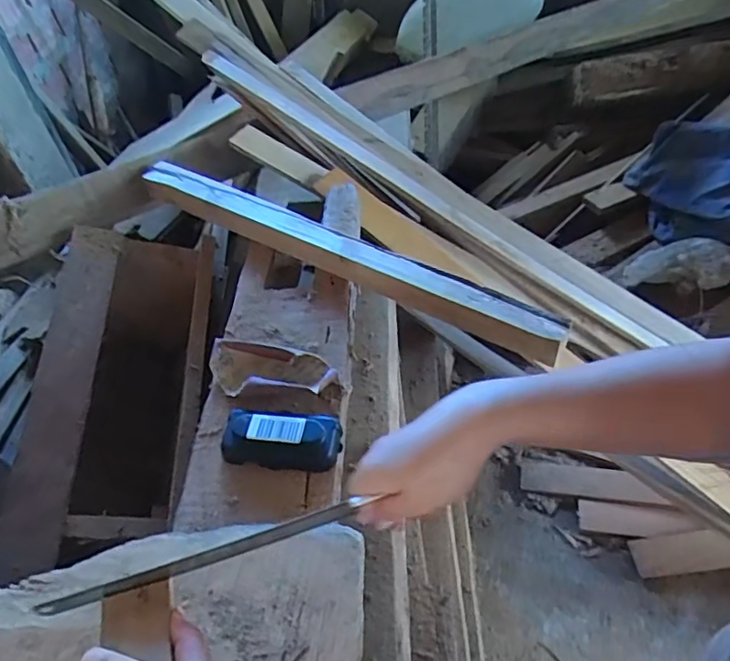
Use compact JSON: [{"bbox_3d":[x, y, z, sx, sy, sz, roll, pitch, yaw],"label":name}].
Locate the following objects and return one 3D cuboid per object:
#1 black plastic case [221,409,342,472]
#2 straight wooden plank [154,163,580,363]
[{"bbox_3d":[-0.077,0.099,0.532,0.105,0.026,0.049,-1,47,8],"label":"black plastic case"},{"bbox_3d":[-0.055,-0.102,0.694,0.600,0.040,0.051,24,57,27],"label":"straight wooden plank"}]

